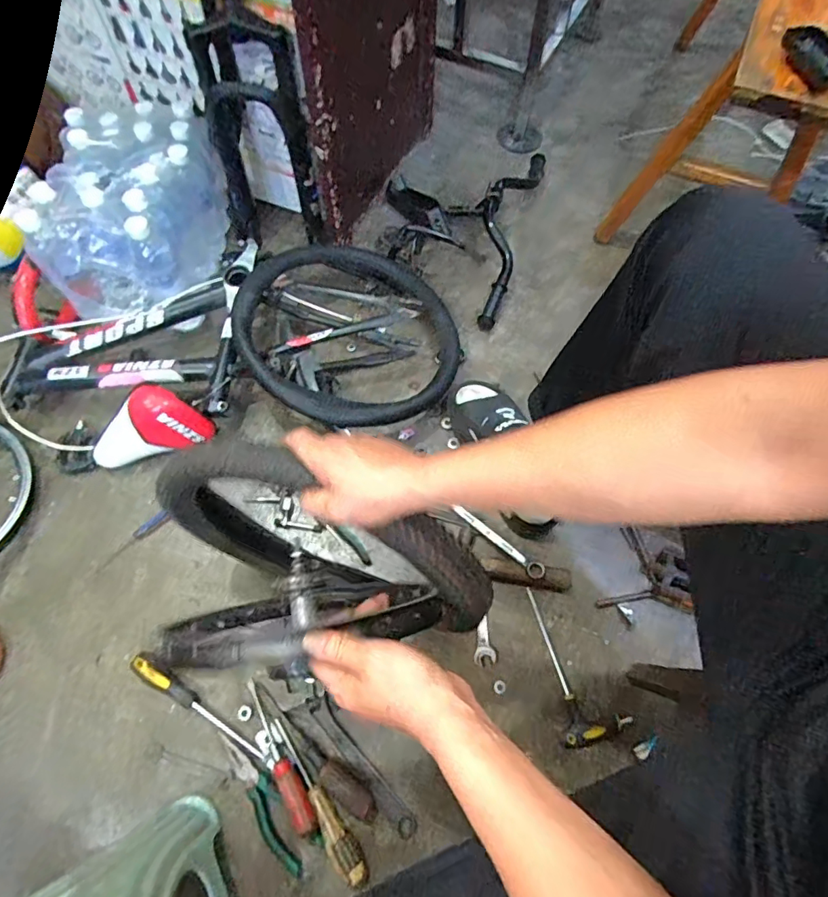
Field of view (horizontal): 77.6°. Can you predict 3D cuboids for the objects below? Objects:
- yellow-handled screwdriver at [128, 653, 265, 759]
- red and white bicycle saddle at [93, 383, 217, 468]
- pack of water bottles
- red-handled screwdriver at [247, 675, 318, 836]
[{"bbox_3d":[-0.286,0.341,0.683,0.211,0.035,0.029,30,67,12],"label":"yellow-handled screwdriver"},{"bbox_3d":[-0.420,-0.031,0.797,0.186,0.129,0.047,-12,50,11],"label":"red and white bicycle saddle"},{"bbox_3d":[-0.485,-0.420,0.916,0.220,0.188,0.349,7,64,1],"label":"pack of water bottles"},{"bbox_3d":[-0.173,0.385,0.651,0.026,0.026,0.190,-27,68,-14],"label":"red-handled screwdriver"}]

